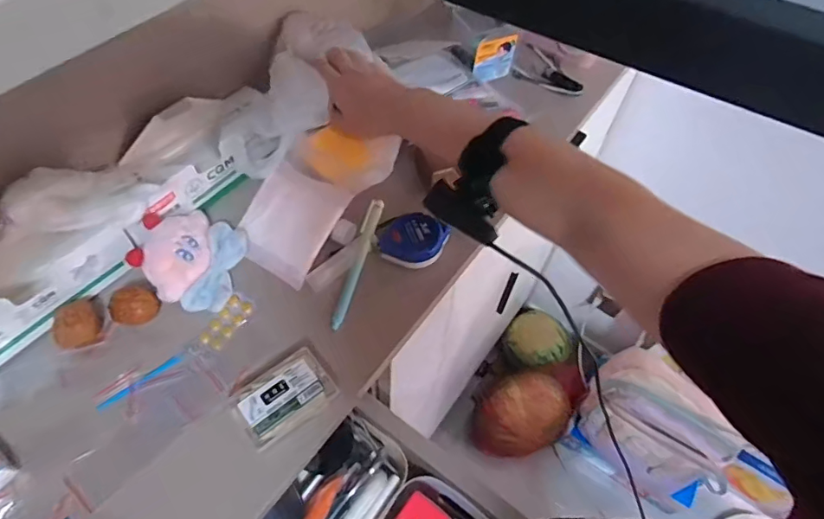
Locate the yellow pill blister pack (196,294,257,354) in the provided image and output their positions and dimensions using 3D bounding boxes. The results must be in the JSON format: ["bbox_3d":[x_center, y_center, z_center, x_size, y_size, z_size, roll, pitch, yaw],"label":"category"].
[{"bbox_3d":[-0.172,0.058,0.455,0.029,0.004,0.058,27,58,14],"label":"yellow pill blister pack"}]

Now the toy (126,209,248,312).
[{"bbox_3d":[-0.213,-0.002,0.469,0.089,0.043,0.093,2,56,-2],"label":"toy"}]

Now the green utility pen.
[{"bbox_3d":[-0.054,0.003,0.480,0.015,0.011,0.136,15,70,6],"label":"green utility pen"}]

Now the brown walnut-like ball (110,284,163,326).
[{"bbox_3d":[-0.251,0.045,0.447,0.031,0.035,0.037,32,60,17],"label":"brown walnut-like ball"}]

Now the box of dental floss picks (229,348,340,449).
[{"bbox_3d":[-0.106,0.116,0.412,0.075,0.025,0.051,-33,63,-23],"label":"box of dental floss picks"}]

